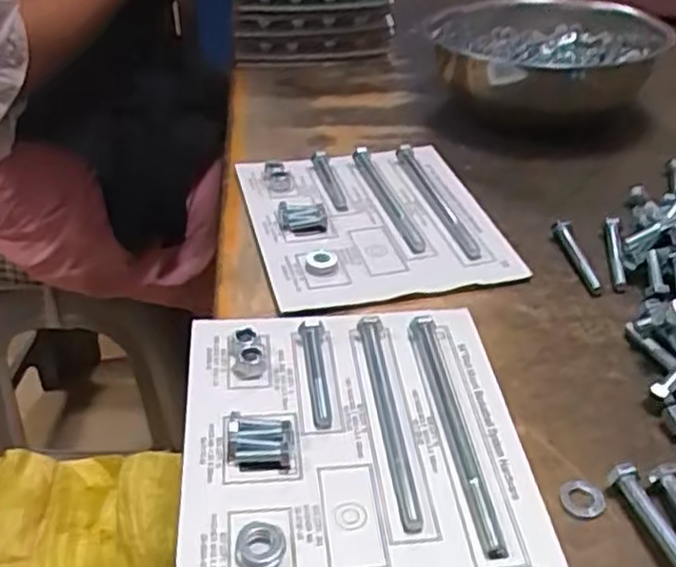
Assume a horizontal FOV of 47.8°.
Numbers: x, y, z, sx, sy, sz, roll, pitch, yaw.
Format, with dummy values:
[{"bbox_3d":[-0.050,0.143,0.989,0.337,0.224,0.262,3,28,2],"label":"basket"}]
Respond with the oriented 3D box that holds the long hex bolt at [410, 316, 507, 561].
[{"bbox_3d":[0.066,0.076,0.440,0.014,0.009,0.182,-3,35,-6],"label":"long hex bolt"}]

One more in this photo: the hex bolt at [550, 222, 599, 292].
[{"bbox_3d":[0.180,-0.023,0.579,0.013,0.017,0.077,-3,35,-5],"label":"hex bolt"}]

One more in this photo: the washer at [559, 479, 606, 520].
[{"bbox_3d":[0.132,0.115,0.409,0.023,0.004,0.023,1,35,0],"label":"washer"}]

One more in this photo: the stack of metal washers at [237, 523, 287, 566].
[{"bbox_3d":[-0.037,0.131,0.374,0.023,0.011,0.022,0,35,-2],"label":"stack of metal washers"}]

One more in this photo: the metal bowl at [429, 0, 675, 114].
[{"bbox_3d":[0.225,-0.256,0.861,0.223,0.086,0.226,1,35,0],"label":"metal bowl"}]

